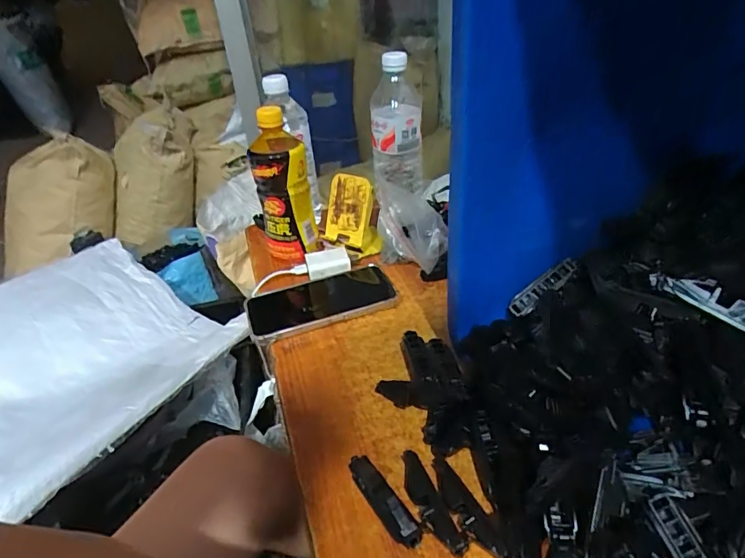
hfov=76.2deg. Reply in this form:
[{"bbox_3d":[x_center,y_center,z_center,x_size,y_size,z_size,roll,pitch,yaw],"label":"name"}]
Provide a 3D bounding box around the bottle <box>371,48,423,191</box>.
[{"bbox_3d":[0.032,-0.212,0.665,0.069,0.192,0.068,-4,33,4],"label":"bottle"}]

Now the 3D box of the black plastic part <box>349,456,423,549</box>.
[{"bbox_3d":[0.006,0.156,0.343,0.018,0.021,0.078,-25,38,-25],"label":"black plastic part"}]

